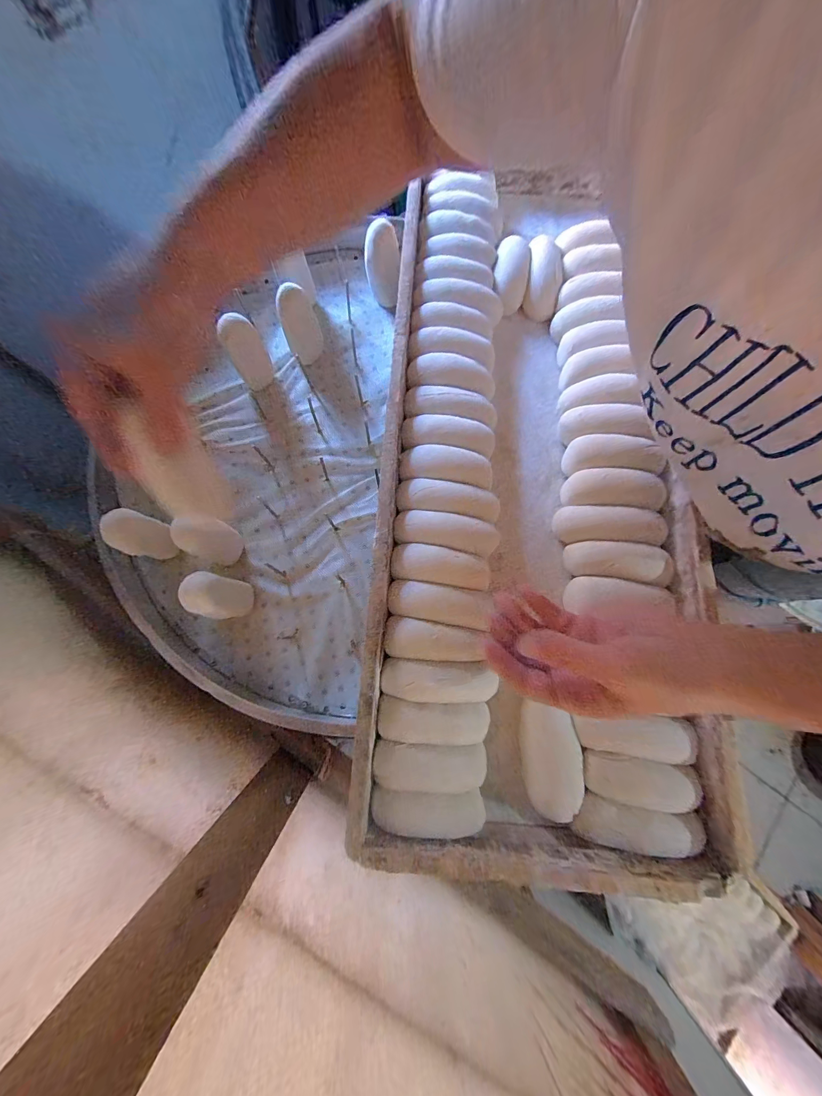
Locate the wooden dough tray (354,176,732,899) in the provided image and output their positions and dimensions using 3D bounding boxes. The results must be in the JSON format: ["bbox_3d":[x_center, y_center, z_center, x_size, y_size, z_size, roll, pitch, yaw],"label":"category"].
[{"bbox_3d":[0.118,-0.079,0.357,0.289,0.058,0.664,4,77,0],"label":"wooden dough tray"}]

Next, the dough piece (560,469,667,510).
[{"bbox_3d":[0.204,-0.057,0.351,0.092,0.029,0.035,4,77,14],"label":"dough piece"}]

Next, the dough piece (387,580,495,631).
[{"bbox_3d":[0.025,0.053,0.332,0.092,0.041,0.033,10,78,2],"label":"dough piece"}]

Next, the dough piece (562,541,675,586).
[{"bbox_3d":[0.195,0.013,0.329,0.089,0.023,0.034,5,77,16],"label":"dough piece"}]

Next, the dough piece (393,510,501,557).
[{"bbox_3d":[0.035,-0.013,0.350,0.100,0.037,0.035,9,77,2],"label":"dough piece"}]

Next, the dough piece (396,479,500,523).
[{"bbox_3d":[0.037,-0.045,0.357,0.101,0.038,0.031,7,77,1],"label":"dough piece"}]

